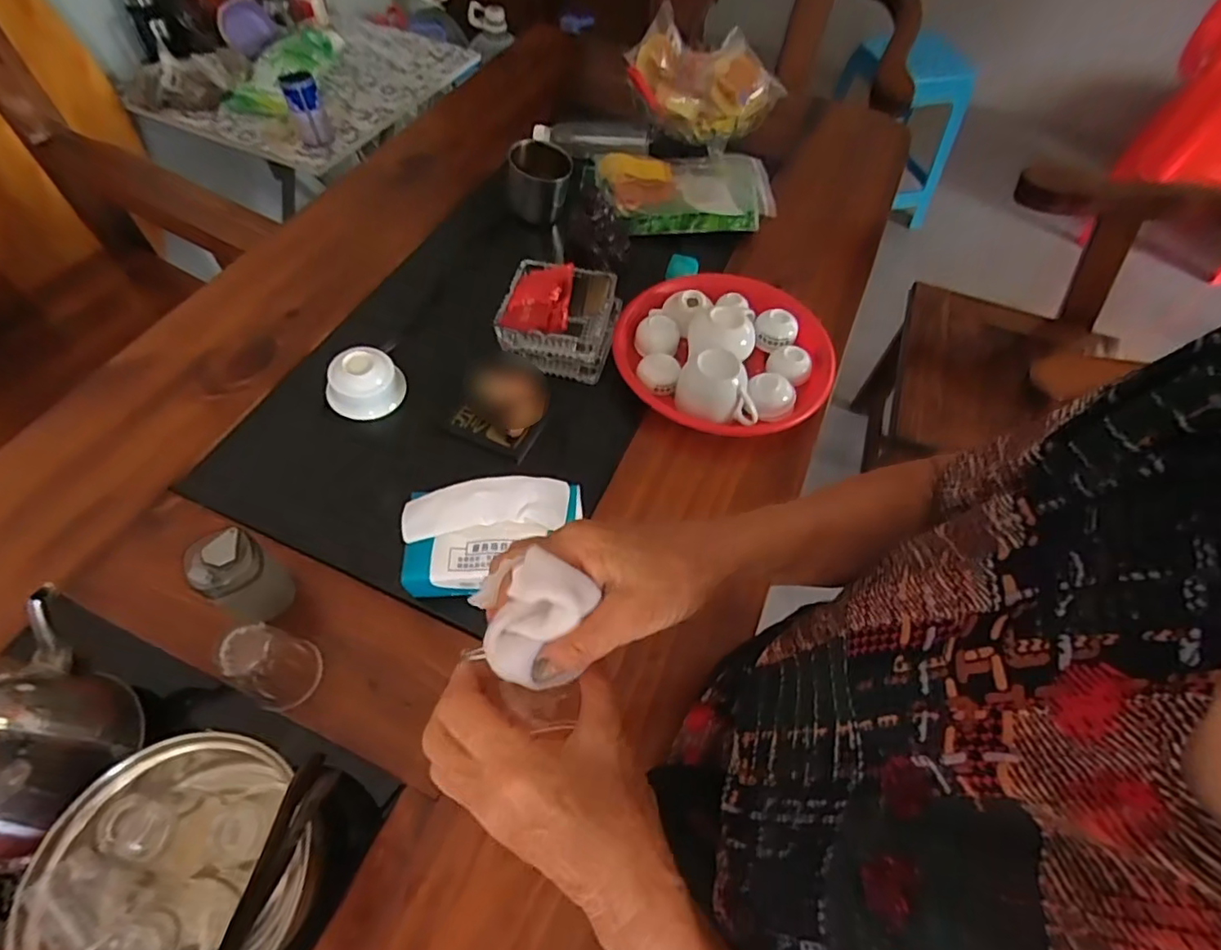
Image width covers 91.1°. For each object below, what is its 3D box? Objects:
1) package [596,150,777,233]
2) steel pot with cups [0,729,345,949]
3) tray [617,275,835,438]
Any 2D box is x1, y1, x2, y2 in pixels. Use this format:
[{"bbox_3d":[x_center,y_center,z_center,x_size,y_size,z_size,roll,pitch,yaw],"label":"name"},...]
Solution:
[{"bbox_3d":[0.107,-0.427,0.892,0.250,0.032,0.176,1,57,-3],"label":"package"},{"bbox_3d":[-0.266,0.265,0.396,0.161,0.098,0.157,2,57,-2],"label":"steel pot with cups"},{"bbox_3d":[0.133,-0.152,0.697,0.251,0.071,0.238,1,59,-2],"label":"tray"}]

